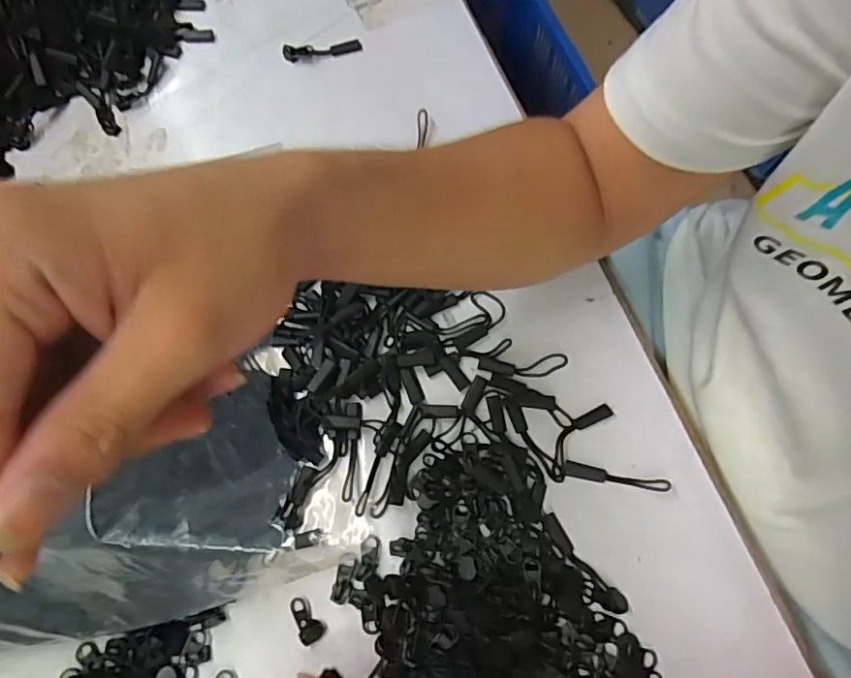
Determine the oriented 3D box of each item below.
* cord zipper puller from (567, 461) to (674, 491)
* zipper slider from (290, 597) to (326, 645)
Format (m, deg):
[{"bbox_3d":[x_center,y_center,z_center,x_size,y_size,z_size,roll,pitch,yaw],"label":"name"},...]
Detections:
[{"bbox_3d":[0.114,0.083,0.329,0.059,0.008,0.009,11,73,5],"label":"cord zipper puller"},{"bbox_3d":[-0.070,0.161,0.316,0.013,0.006,0.025,-37,75,-9],"label":"zipper slider"}]

